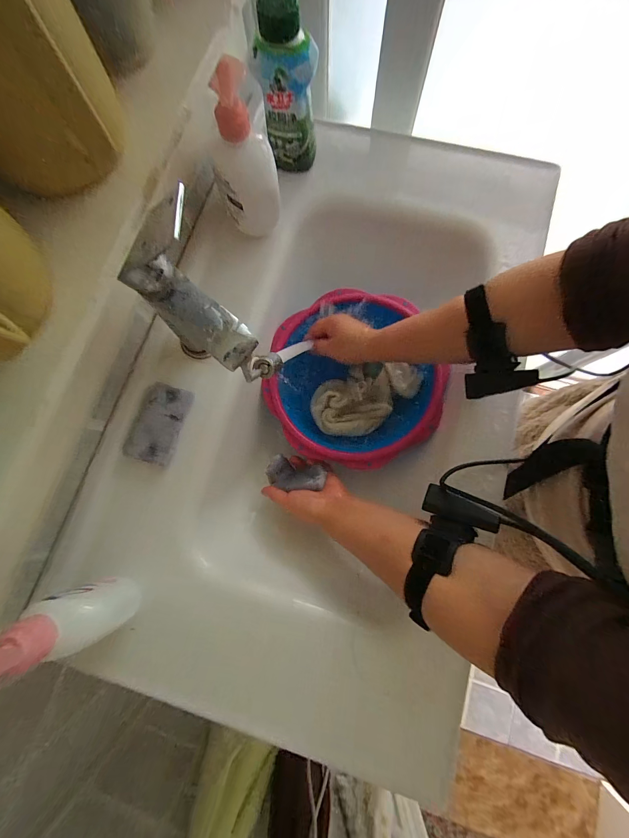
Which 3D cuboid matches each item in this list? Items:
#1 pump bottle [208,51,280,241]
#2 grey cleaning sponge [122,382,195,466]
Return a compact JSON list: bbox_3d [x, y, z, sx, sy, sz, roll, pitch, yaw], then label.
[{"bbox_3d":[-0.083,-0.305,0.356,0.061,0.154,0.067,0,79,1],"label":"pump bottle"},{"bbox_3d":[-0.193,0.005,0.382,0.052,0.015,0.096,15,80,4],"label":"grey cleaning sponge"}]

